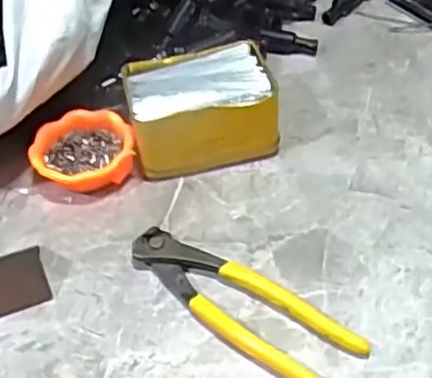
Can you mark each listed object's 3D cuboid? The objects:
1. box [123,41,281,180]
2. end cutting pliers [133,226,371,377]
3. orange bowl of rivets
[{"bbox_3d":[-0.011,-0.062,0.536,0.109,0.052,0.080,-11,46,-6],"label":"box"},{"bbox_3d":[0.015,0.069,0.434,0.159,0.015,0.049,29,55,29],"label":"end cutting pliers"},{"bbox_3d":[-0.100,-0.030,0.530,0.074,0.025,0.071,-3,45,3],"label":"orange bowl of rivets"}]

